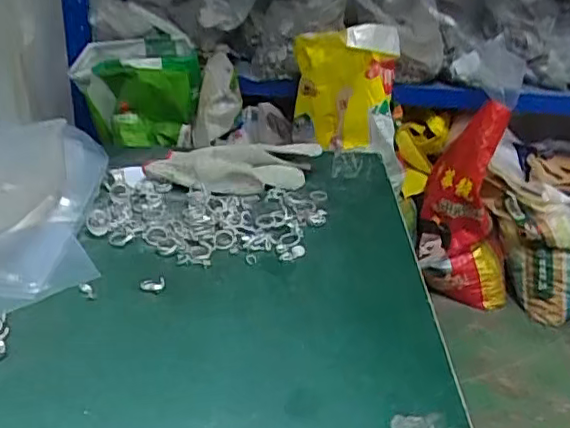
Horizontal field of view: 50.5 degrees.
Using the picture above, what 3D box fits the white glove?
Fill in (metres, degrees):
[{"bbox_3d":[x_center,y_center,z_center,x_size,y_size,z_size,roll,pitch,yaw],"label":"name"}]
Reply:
[{"bbox_3d":[-0.057,-0.056,0.705,0.206,0.038,0.074,-2,28,-10],"label":"white glove"}]

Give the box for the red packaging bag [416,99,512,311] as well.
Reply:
[{"bbox_3d":[0.534,-0.006,1.716,0.275,0.563,0.199,8,27,8],"label":"red packaging bag"}]

